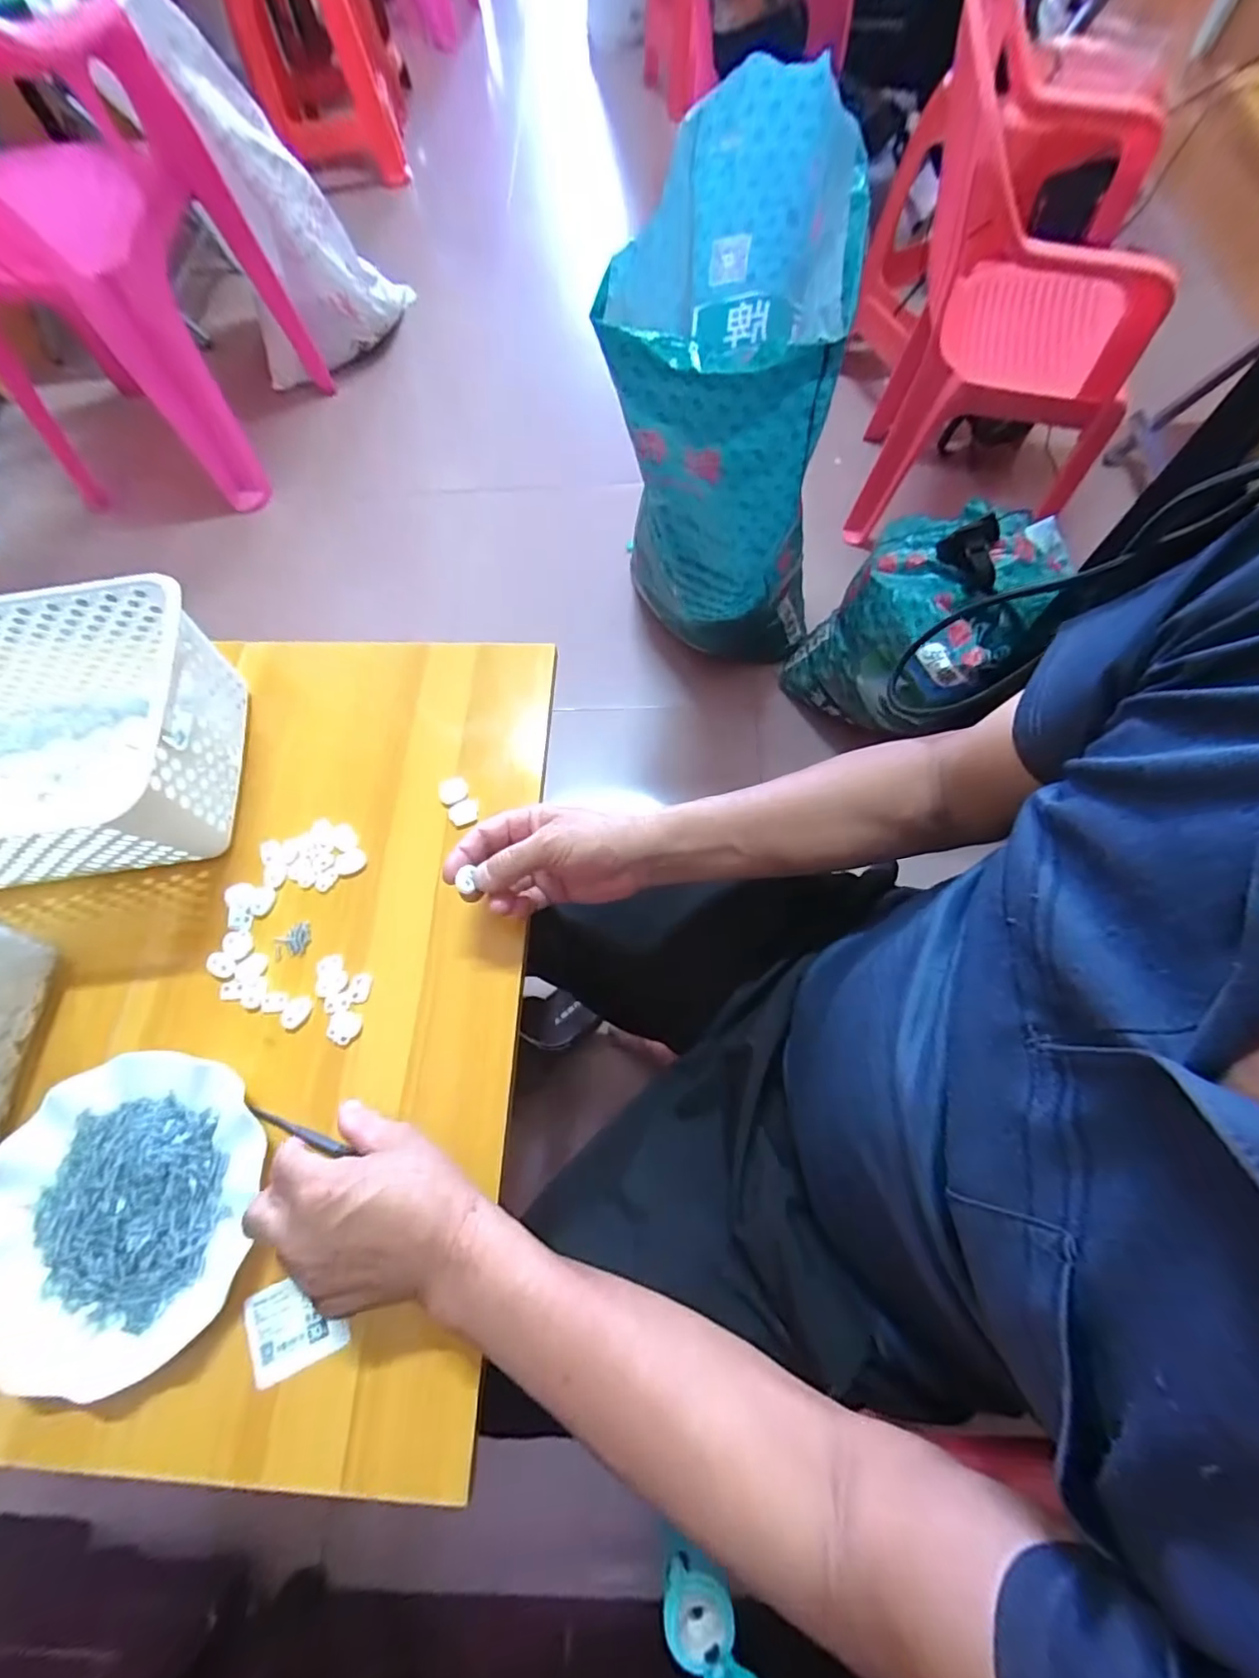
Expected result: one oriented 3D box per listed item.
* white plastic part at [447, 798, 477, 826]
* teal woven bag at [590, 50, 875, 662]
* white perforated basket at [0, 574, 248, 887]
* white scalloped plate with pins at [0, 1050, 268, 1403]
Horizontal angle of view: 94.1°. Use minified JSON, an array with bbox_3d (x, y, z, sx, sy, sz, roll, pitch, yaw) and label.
[{"bbox_3d":[-0.138,-0.022,0.487,0.024,0.006,0.021,-28,70,-8],"label":"white plastic part"},{"bbox_3d":[0.151,-0.542,0.844,0.302,0.595,0.349,10,69,7],"label":"teal woven bag"},{"bbox_3d":[-0.480,-0.076,0.465,0.303,0.114,0.192,-6,68,1],"label":"white perforated basket"},{"bbox_3d":[-0.327,0.239,0.379,0.176,0.018,0.177,-23,69,-6],"label":"white scalloped plate with pins"}]

